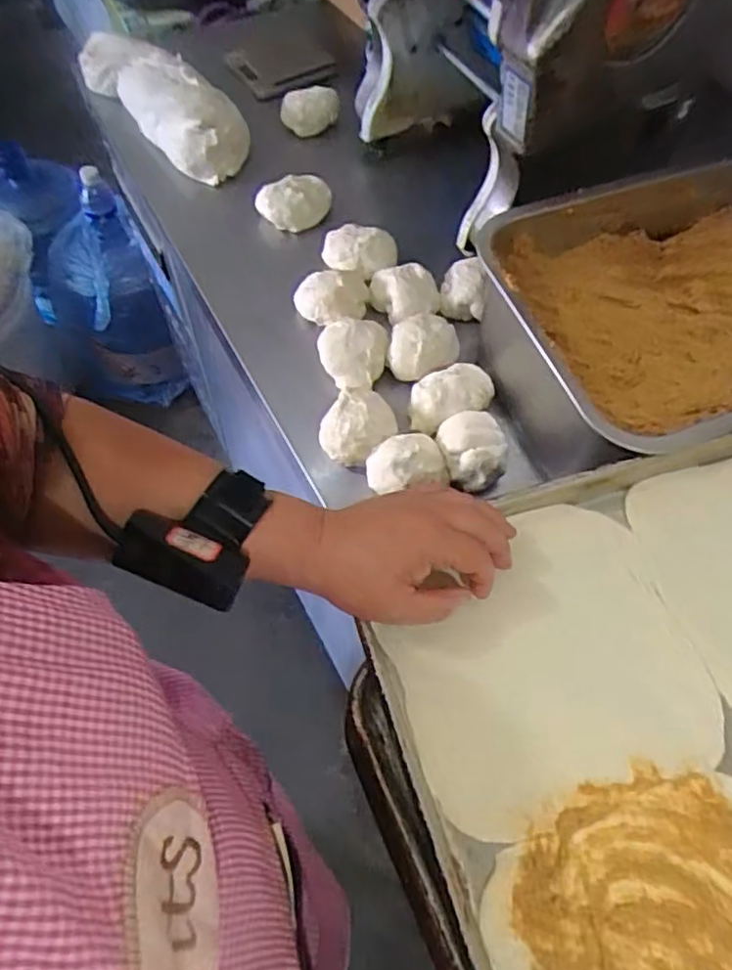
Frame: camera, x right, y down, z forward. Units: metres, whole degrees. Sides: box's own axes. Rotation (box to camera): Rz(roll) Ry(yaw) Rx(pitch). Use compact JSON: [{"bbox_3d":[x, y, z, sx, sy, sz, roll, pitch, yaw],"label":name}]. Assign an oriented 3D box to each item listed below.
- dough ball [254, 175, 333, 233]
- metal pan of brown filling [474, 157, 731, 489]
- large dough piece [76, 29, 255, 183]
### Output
[{"bbox_3d":[-0.082,-0.328,0.780,0.078,0.038,0.054,-25,65,-14],"label":"dough ball"},{"bbox_3d":[0.290,-0.142,0.630,0.353,0.149,0.264,-19,64,-12],"label":"metal pan of brown filling"},{"bbox_3d":[-0.250,-0.493,0.842,0.115,0.071,0.273,-40,70,-20],"label":"large dough piece"}]

